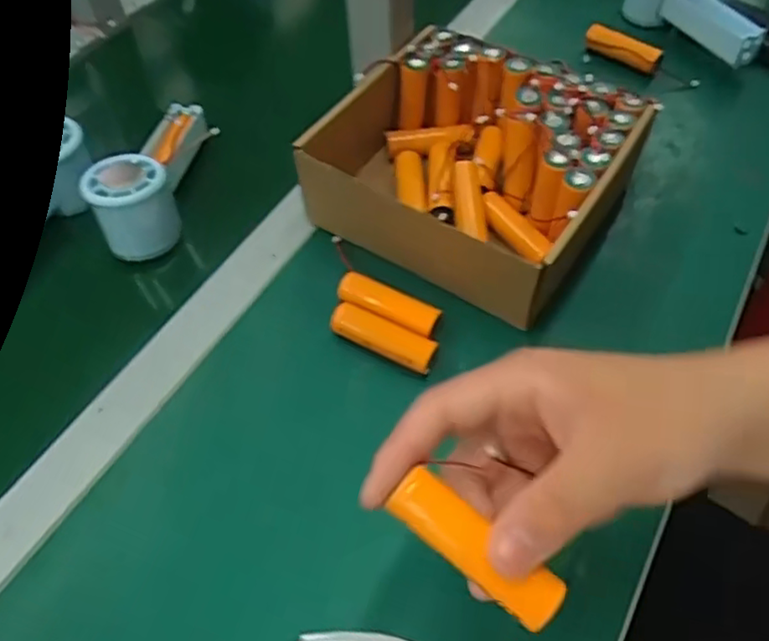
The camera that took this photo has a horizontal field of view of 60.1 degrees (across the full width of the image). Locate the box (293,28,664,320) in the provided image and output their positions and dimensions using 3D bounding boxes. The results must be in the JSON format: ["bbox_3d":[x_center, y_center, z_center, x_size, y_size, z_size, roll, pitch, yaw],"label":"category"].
[{"bbox_3d":[0.058,-0.119,0.487,0.215,0.075,0.184,26,60,20],"label":"box"}]

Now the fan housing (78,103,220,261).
[{"bbox_3d":[-0.176,-0.111,0.504,0.067,0.055,0.121,6,55,7],"label":"fan housing"}]

